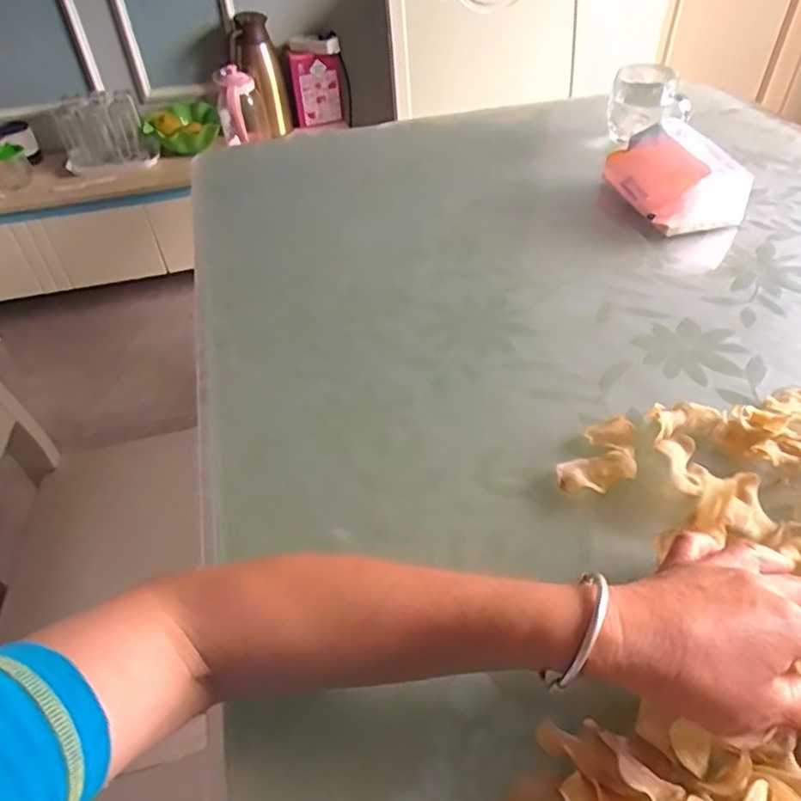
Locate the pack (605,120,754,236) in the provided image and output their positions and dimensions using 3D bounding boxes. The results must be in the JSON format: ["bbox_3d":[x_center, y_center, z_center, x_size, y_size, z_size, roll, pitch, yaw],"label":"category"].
[{"bbox_3d":[0.297,-0.245,0.663,0.090,0.077,0.139,-12,46,-9],"label":"pack"}]

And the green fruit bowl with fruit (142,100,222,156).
[{"bbox_3d":[-0.550,-0.685,1.536,0.097,0.088,0.192,22,50,23],"label":"green fruit bowl with fruit"}]

